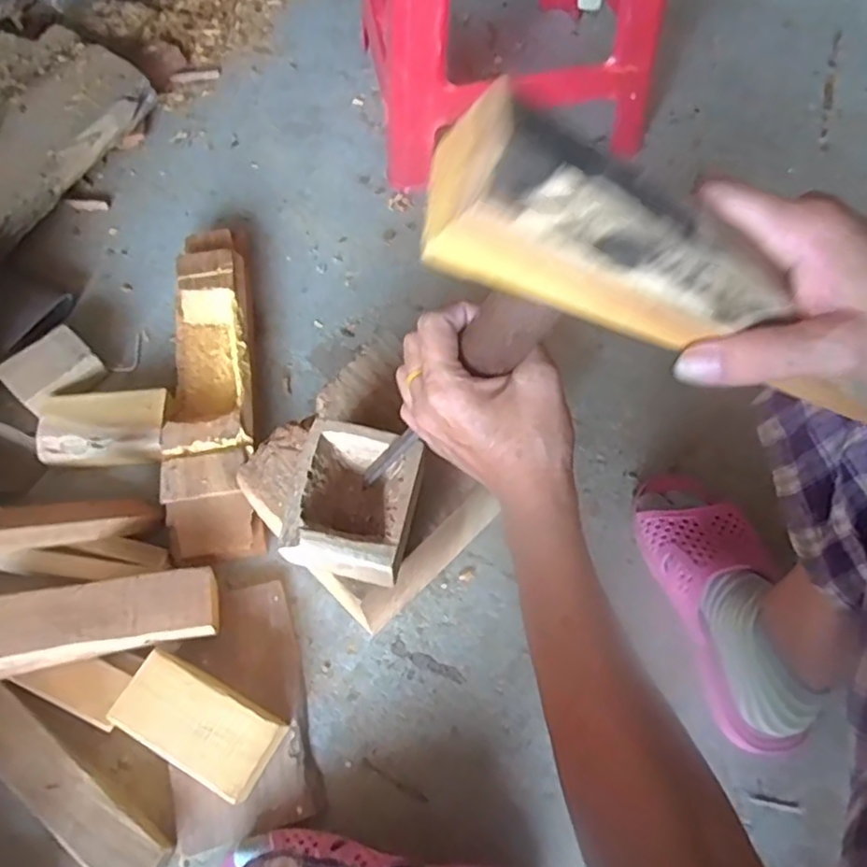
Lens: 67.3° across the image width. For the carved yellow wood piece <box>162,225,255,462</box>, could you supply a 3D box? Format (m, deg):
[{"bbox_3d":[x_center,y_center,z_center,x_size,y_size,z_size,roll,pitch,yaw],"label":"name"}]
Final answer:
[{"bbox_3d":[-0.247,-0.105,0.729,0.088,0.053,0.300,-8,62,-4],"label":"carved yellow wood piece"}]

